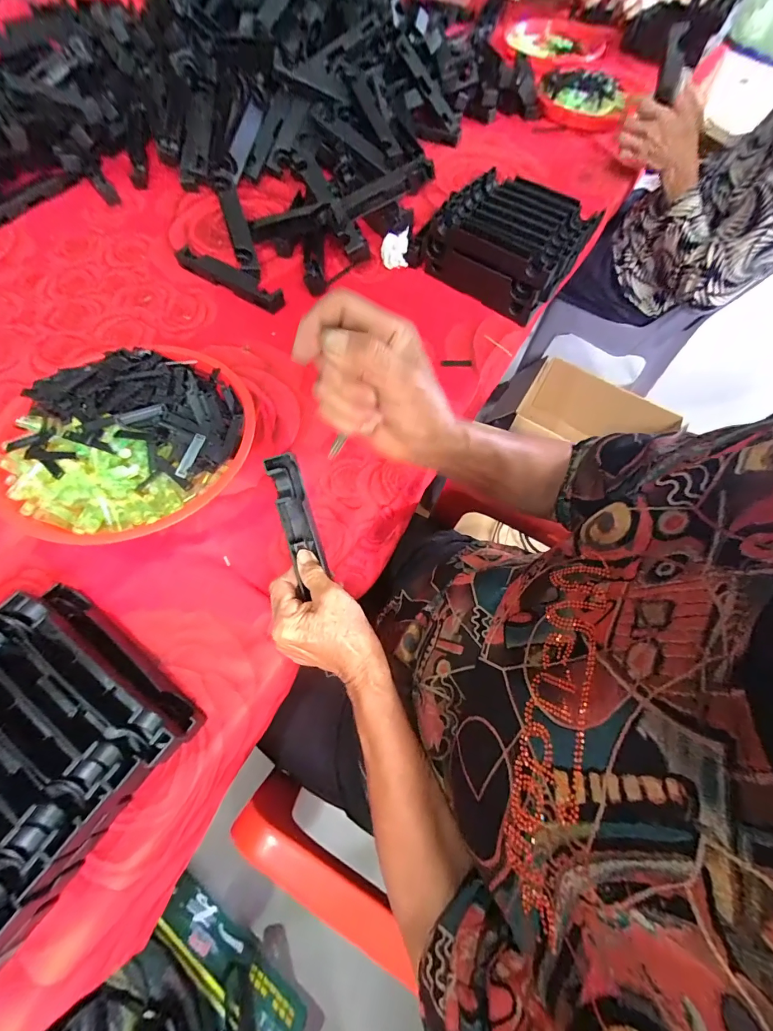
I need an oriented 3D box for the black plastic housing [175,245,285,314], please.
[{"bbox_3d":[-0.247,-0.371,0.599,0.209,0.023,0.035,29,67,12],"label":"black plastic housing"}]

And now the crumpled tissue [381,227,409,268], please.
[{"bbox_3d":[0.014,-0.434,0.631,0.045,0.044,0.047,-4,65,-4],"label":"crumpled tissue"}]

